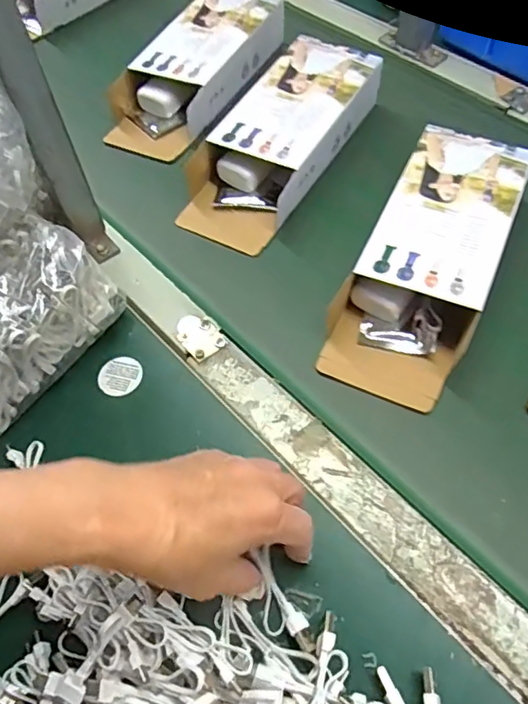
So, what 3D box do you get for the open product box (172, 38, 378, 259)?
[{"bbox_3d":[0.015,-0.214,0.545,0.111,0.060,0.251,25,66,25],"label":"open product box"}]

